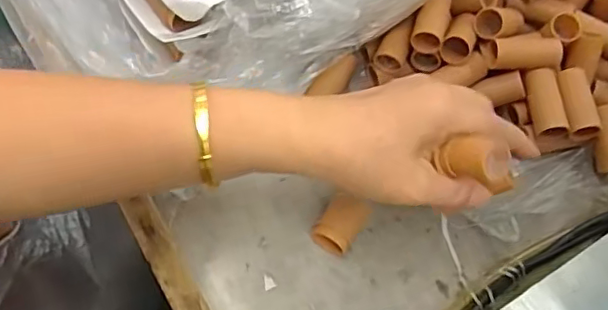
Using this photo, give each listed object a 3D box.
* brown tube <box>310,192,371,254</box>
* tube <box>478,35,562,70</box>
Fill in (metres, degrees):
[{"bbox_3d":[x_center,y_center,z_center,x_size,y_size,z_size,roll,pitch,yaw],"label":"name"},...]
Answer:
[{"bbox_3d":[0.024,0.046,0.383,0.024,0.021,0.037,31,68,14],"label":"brown tube"},{"bbox_3d":[0.148,-0.068,0.396,0.051,0.018,0.019,4,65,2],"label":"tube"}]

